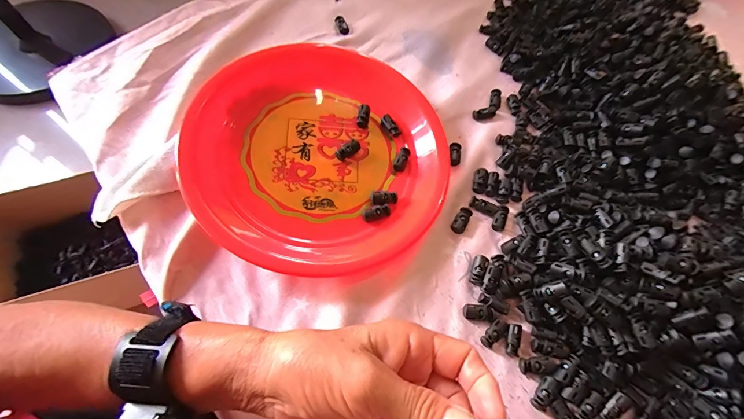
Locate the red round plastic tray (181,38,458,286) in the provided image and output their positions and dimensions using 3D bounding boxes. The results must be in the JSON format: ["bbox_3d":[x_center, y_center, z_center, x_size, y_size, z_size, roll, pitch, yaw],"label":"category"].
[{"bbox_3d":[-0.051,-0.067,0.361,0.245,0.045,0.264,1,65,-3],"label":"red round plastic tray"}]

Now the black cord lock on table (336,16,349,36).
[{"bbox_3d":[-0.040,-0.252,0.480,0.015,0.010,0.026,-25,69,-14],"label":"black cord lock on table"}]

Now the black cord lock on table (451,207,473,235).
[{"bbox_3d":[0.091,0.010,0.354,0.015,0.007,0.031,30,67,11],"label":"black cord lock on table"}]

